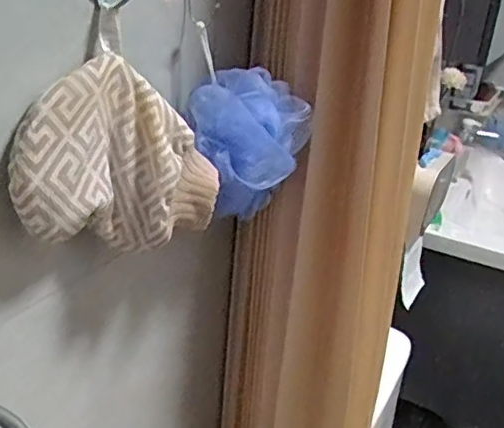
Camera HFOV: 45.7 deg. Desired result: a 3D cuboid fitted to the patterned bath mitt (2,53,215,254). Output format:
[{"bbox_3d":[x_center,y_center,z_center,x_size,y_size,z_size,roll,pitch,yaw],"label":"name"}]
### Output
[{"bbox_3d":[-0.093,-0.035,0.428,0.159,0.124,0.040,-15,32,-38],"label":"patterned bath mitt"}]

